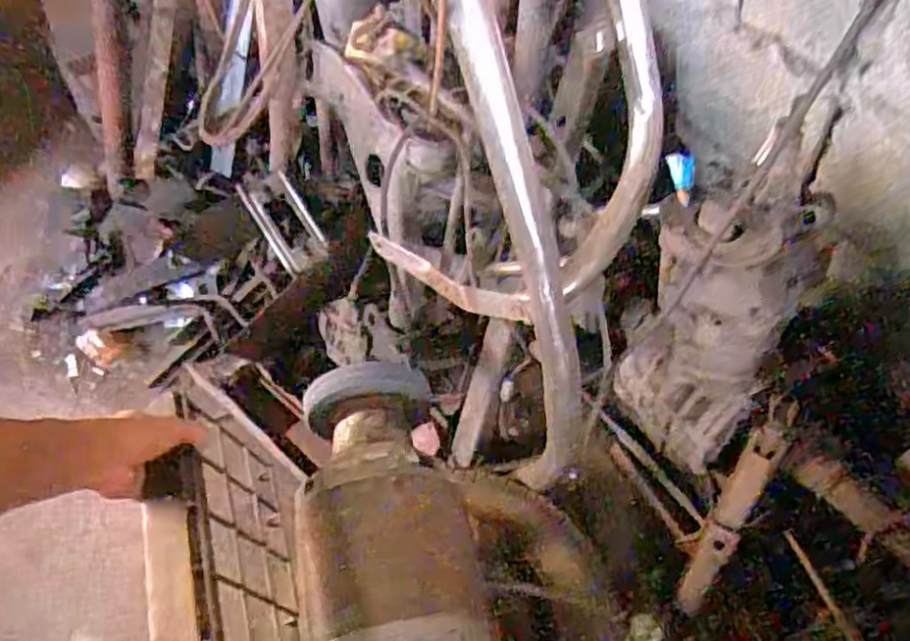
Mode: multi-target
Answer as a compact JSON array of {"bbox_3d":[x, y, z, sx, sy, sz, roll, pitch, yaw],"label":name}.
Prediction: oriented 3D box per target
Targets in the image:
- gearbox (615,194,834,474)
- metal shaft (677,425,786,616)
[{"bbox_3d":[0.357,0.002,0.979,0.194,0.426,0.184,31,59,24],"label":"gearbox"},{"bbox_3d":[0.398,0.290,1.014,0.045,0.304,0.031,25,19,20],"label":"metal shaft"}]

